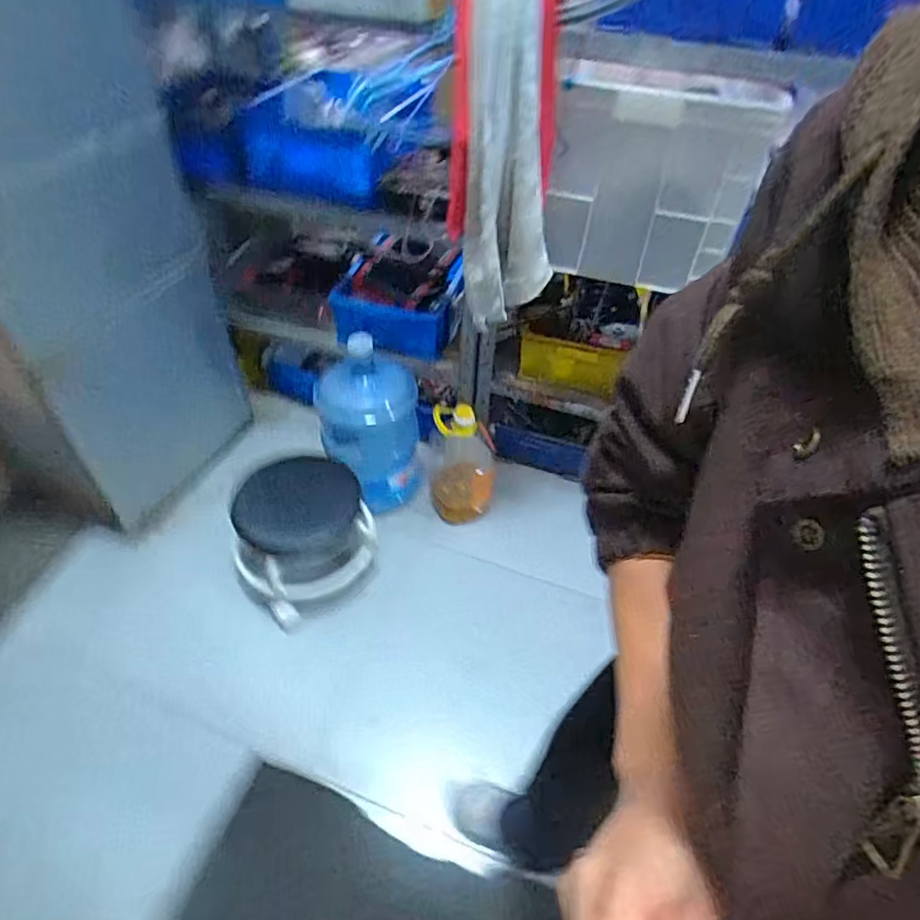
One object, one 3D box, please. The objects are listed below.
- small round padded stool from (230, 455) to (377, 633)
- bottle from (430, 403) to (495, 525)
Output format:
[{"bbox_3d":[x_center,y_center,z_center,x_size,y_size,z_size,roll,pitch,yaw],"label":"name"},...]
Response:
[{"bbox_3d":[-0.357,0.177,1.382,0.293,0.247,0.315,1,47,-1],"label":"small round padded stool"},{"bbox_3d":[0.010,-0.014,1.514,0.170,0.317,0.195,3,47,0],"label":"bottle"}]

